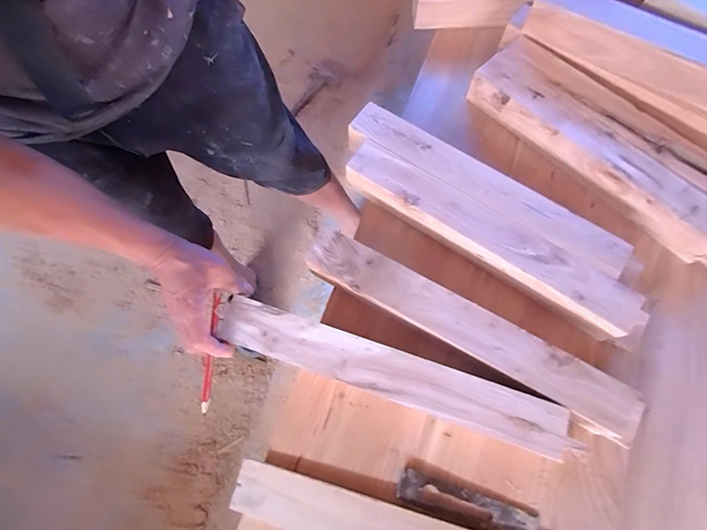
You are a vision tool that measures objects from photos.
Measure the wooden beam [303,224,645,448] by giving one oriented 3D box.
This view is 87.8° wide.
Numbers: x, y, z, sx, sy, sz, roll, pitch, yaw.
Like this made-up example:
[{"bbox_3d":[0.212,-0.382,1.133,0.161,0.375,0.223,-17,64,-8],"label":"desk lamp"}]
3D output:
[{"bbox_3d":[0.138,0.081,0.478,0.447,0.055,0.070,30,74,11],"label":"wooden beam"}]

